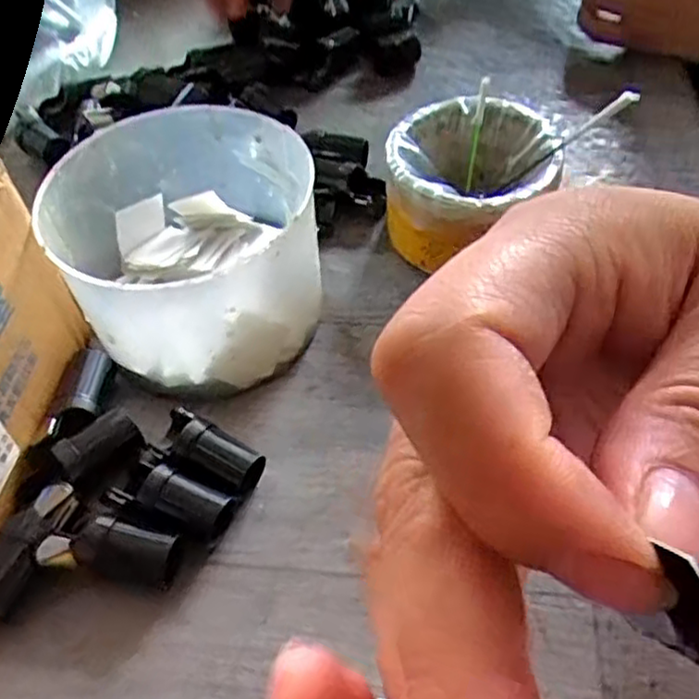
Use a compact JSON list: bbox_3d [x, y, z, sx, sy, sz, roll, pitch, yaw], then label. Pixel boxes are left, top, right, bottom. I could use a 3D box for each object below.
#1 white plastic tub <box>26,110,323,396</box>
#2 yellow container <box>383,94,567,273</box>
[{"bbox_3d":[-0.072,-0.045,0.324,0.109,0.076,0.112,-1,53,2],"label":"white plastic tub"},{"bbox_3d":[0.063,-0.084,0.363,0.085,0.049,0.089,6,53,7],"label":"yellow container"}]

